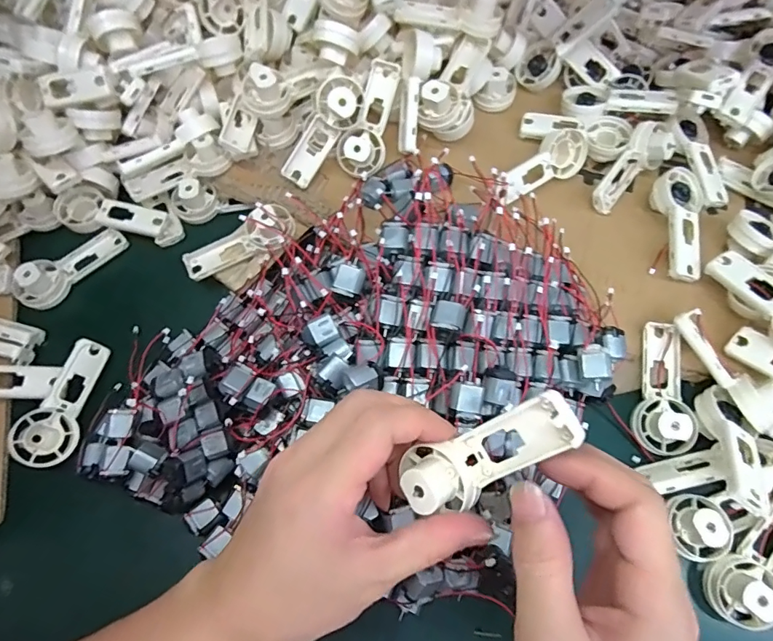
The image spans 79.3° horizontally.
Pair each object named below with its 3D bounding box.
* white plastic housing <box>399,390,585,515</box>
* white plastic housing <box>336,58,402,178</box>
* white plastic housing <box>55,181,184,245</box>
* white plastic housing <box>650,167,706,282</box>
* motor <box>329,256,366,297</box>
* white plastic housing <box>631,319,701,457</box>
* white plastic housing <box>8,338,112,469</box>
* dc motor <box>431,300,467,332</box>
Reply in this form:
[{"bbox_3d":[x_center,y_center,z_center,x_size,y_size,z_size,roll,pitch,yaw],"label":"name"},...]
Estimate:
[{"bbox_3d":[0.046,0.060,0.211,0.084,0.022,0.031,-35,65,24],"label":"white plastic housing"},{"bbox_3d":[-0.012,-0.167,0.388,0.037,0.025,0.091,19,89,10],"label":"white plastic housing"},{"bbox_3d":[-0.231,-0.089,0.404,0.100,0.027,0.041,16,68,9],"label":"white plastic housing"},{"bbox_3d":[0.236,-0.078,0.373,0.043,0.030,0.096,6,67,4],"label":"white plastic housing"},{"bbox_3d":[-0.025,-0.026,0.306,0.019,0.011,0.021,19,86,2],"label":"motor"},{"bbox_3d":[0.202,0.049,0.337,0.038,0.021,0.090,14,67,8],"label":"white plastic housing"},{"bbox_3d":[-0.239,0.060,0.345,0.023,0.038,0.093,-9,55,38],"label":"white plastic housing"},{"bbox_3d":[0.038,0.000,0.292,0.020,0.018,0.019,14,67,8],"label":"dc motor"}]

